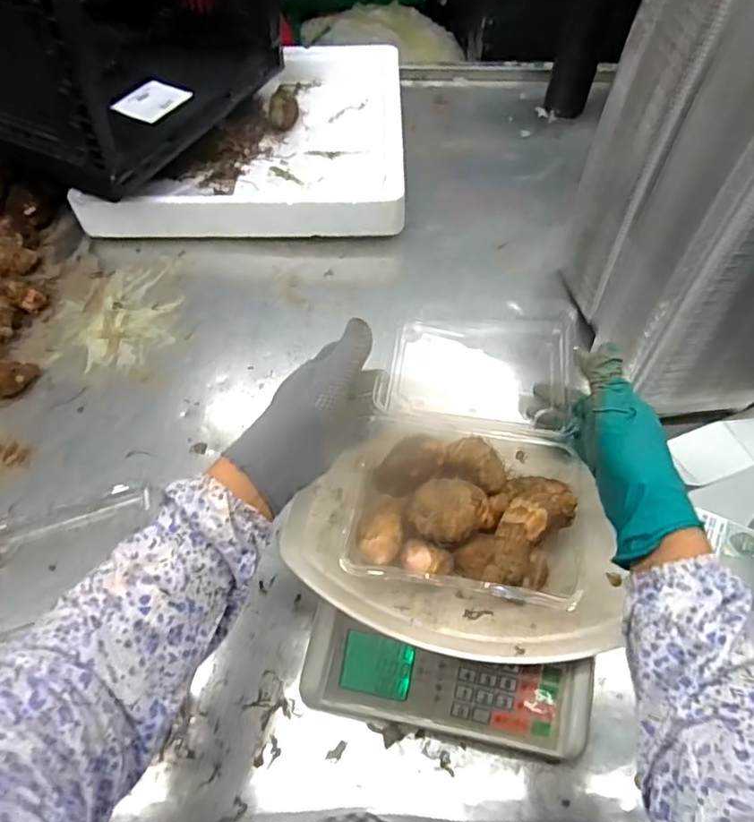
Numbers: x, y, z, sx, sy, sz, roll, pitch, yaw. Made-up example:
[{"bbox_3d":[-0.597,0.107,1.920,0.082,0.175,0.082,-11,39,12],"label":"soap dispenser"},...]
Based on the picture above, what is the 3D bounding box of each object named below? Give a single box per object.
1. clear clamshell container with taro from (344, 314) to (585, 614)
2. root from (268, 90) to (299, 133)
[{"bbox_3d":[0.087,0.019,0.488,0.182,0.070,0.271,9,59,5],"label":"clear clamshell container with taro"},{"bbox_3d":[-0.142,-0.454,0.891,0.043,0.039,0.049,-5,59,-3],"label":"root"}]

